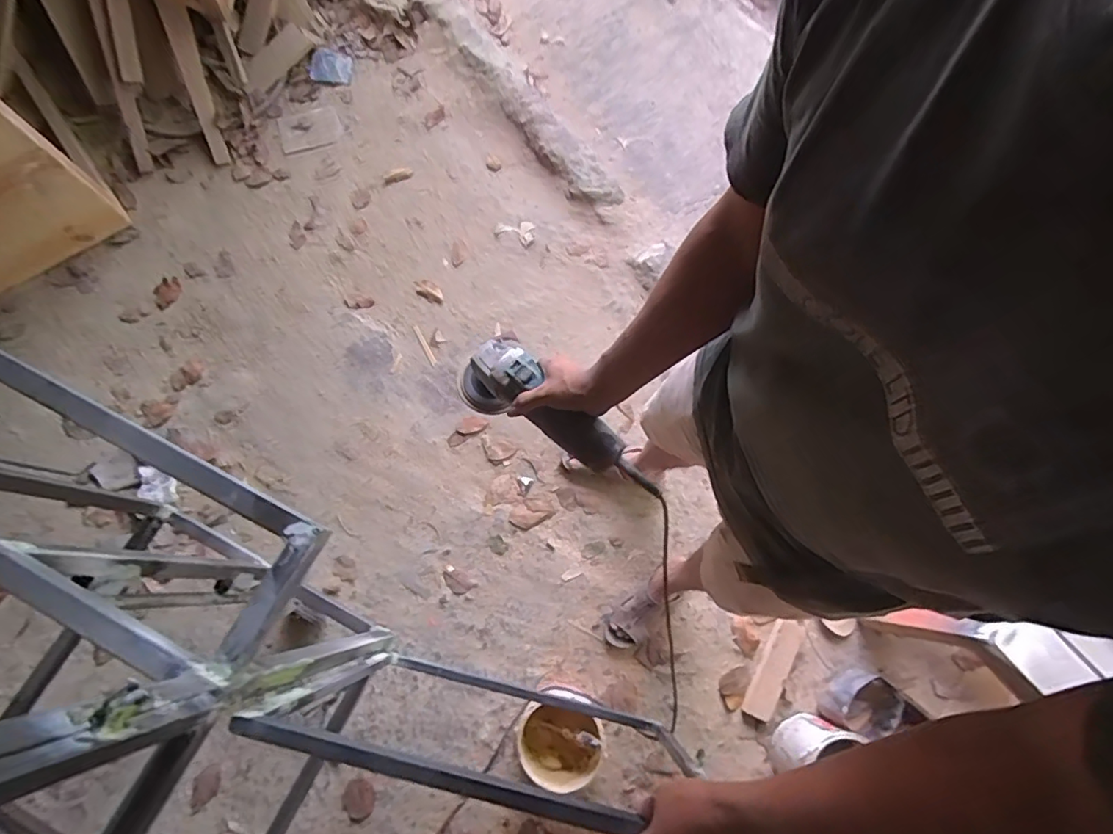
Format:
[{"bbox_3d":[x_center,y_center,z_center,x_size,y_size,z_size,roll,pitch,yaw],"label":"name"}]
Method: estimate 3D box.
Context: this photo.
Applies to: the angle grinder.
[{"bbox_3d":[-0.007,0.002,0.763,0.323,0.120,0.084,35,77,17],"label":"angle grinder"}]

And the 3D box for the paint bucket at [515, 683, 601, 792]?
[{"bbox_3d":[0.010,0.715,1.235,0.173,0.199,0.172,1,74,-3],"label":"paint bucket"}]

